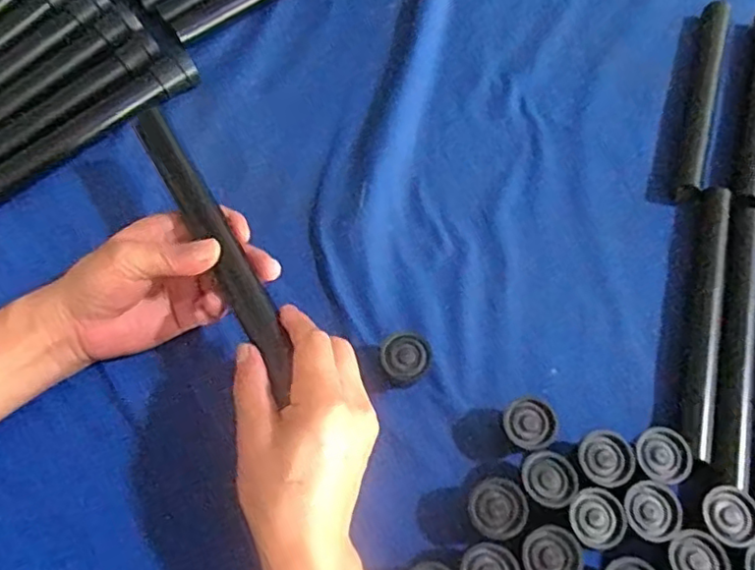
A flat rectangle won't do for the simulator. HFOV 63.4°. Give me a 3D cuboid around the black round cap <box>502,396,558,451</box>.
[{"bbox_3d":[0.103,0.098,0.421,0.034,0.028,0.034,1,67,-1],"label":"black round cap"}]

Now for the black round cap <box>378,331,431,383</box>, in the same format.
[{"bbox_3d":[0.019,0.053,0.435,0.036,0.036,0.031,-27,70,-12],"label":"black round cap"}]

